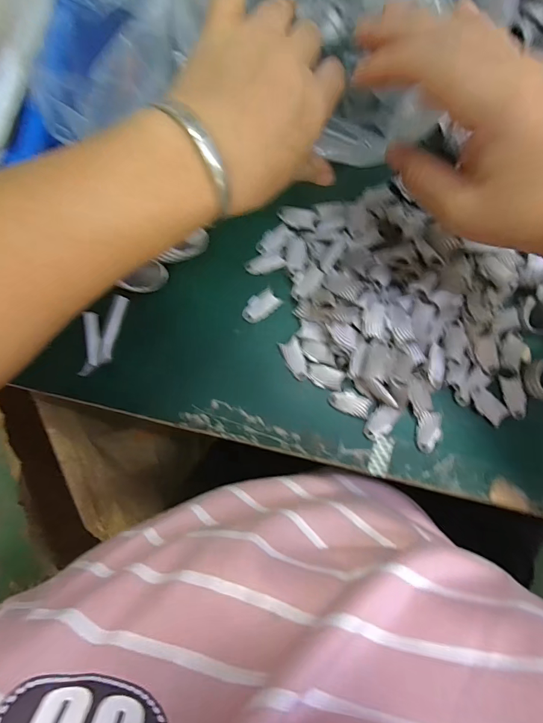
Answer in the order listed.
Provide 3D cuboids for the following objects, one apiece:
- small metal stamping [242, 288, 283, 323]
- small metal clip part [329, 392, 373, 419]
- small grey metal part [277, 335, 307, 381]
[{"bbox_3d":[-0.009,-0.043,0.288,0.030,0.004,0.018,-34,83,-2],"label":"small metal stamping"},{"bbox_3d":[0.058,0.030,0.277,0.030,0.004,0.015,23,84,5],"label":"small metal clip part"},{"bbox_3d":[0.017,-0.002,0.281,0.015,0.004,0.031,-22,83,0],"label":"small grey metal part"}]

